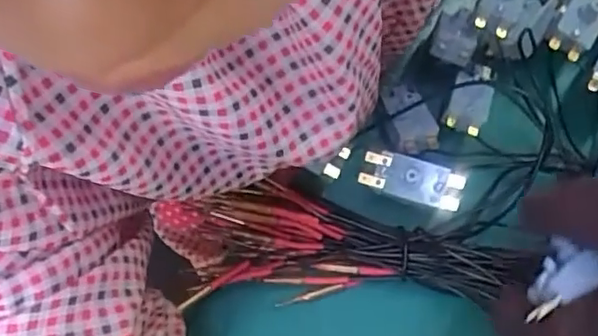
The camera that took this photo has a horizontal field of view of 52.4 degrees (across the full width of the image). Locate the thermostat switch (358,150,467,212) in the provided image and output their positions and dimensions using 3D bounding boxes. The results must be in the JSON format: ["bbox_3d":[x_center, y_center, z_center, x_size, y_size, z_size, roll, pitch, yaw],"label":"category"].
[{"bbox_3d":[0.075,0.008,0.403,0.066,0.013,0.026,18,72,7],"label":"thermostat switch"}]

